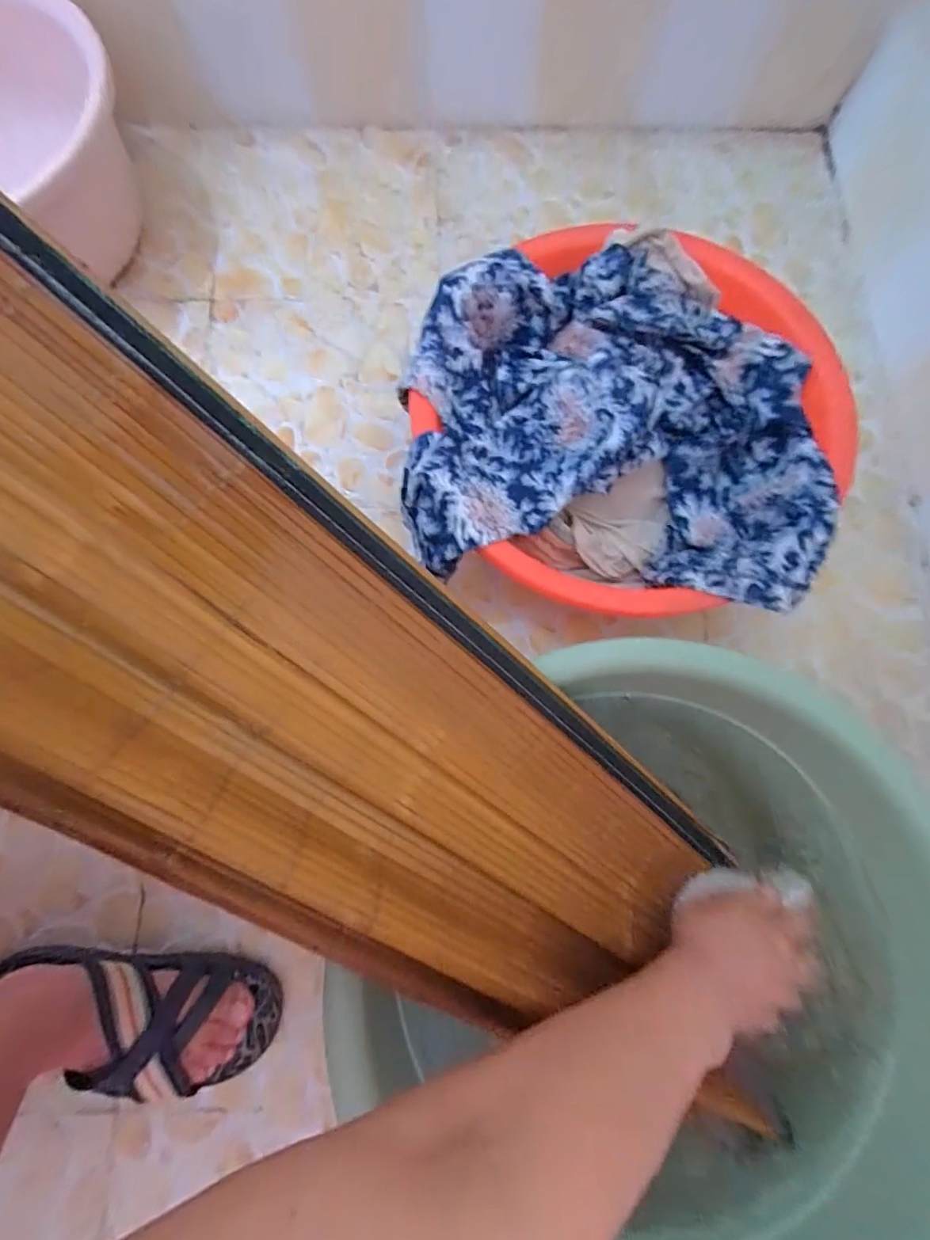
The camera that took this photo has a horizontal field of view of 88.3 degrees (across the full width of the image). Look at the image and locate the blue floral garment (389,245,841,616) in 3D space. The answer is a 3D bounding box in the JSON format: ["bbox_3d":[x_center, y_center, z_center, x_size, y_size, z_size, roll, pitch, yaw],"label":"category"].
[{"bbox_3d":[0.142,-0.187,0.476,0.377,0.101,0.341,10,78,1],"label":"blue floral garment"}]

